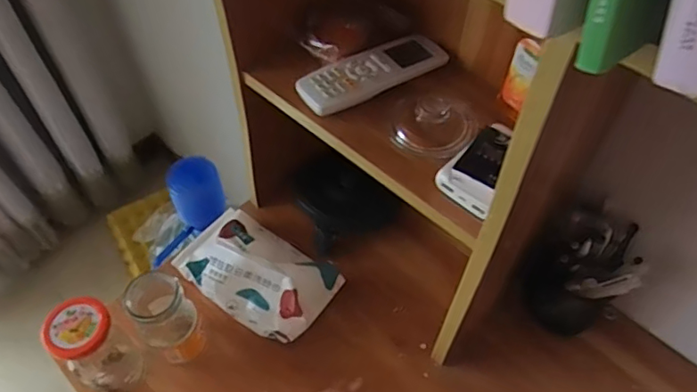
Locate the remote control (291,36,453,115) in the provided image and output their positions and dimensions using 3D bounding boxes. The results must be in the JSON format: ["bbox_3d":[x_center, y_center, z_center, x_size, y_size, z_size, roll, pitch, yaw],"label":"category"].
[{"bbox_3d":[0.025,-0.123,0.539,0.161,0.019,0.048,-30,60,-22],"label":"remote control"}]

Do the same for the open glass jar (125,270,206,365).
[{"bbox_3d":[-0.191,0.123,0.573,0.051,0.111,0.069,-31,59,-21],"label":"open glass jar"}]

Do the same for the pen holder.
[{"bbox_3d":[0.251,0.083,0.594,0.096,0.157,0.086,34,60,21],"label":"pen holder"}]

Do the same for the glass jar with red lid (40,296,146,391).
[{"bbox_3d":[-0.251,0.159,0.556,0.061,0.137,0.059,25,57,16],"label":"glass jar with red lid"}]

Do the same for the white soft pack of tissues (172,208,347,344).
[{"bbox_3d":[-0.109,0.087,0.648,0.183,0.057,0.114,30,59,19],"label":"white soft pack of tissues"}]

